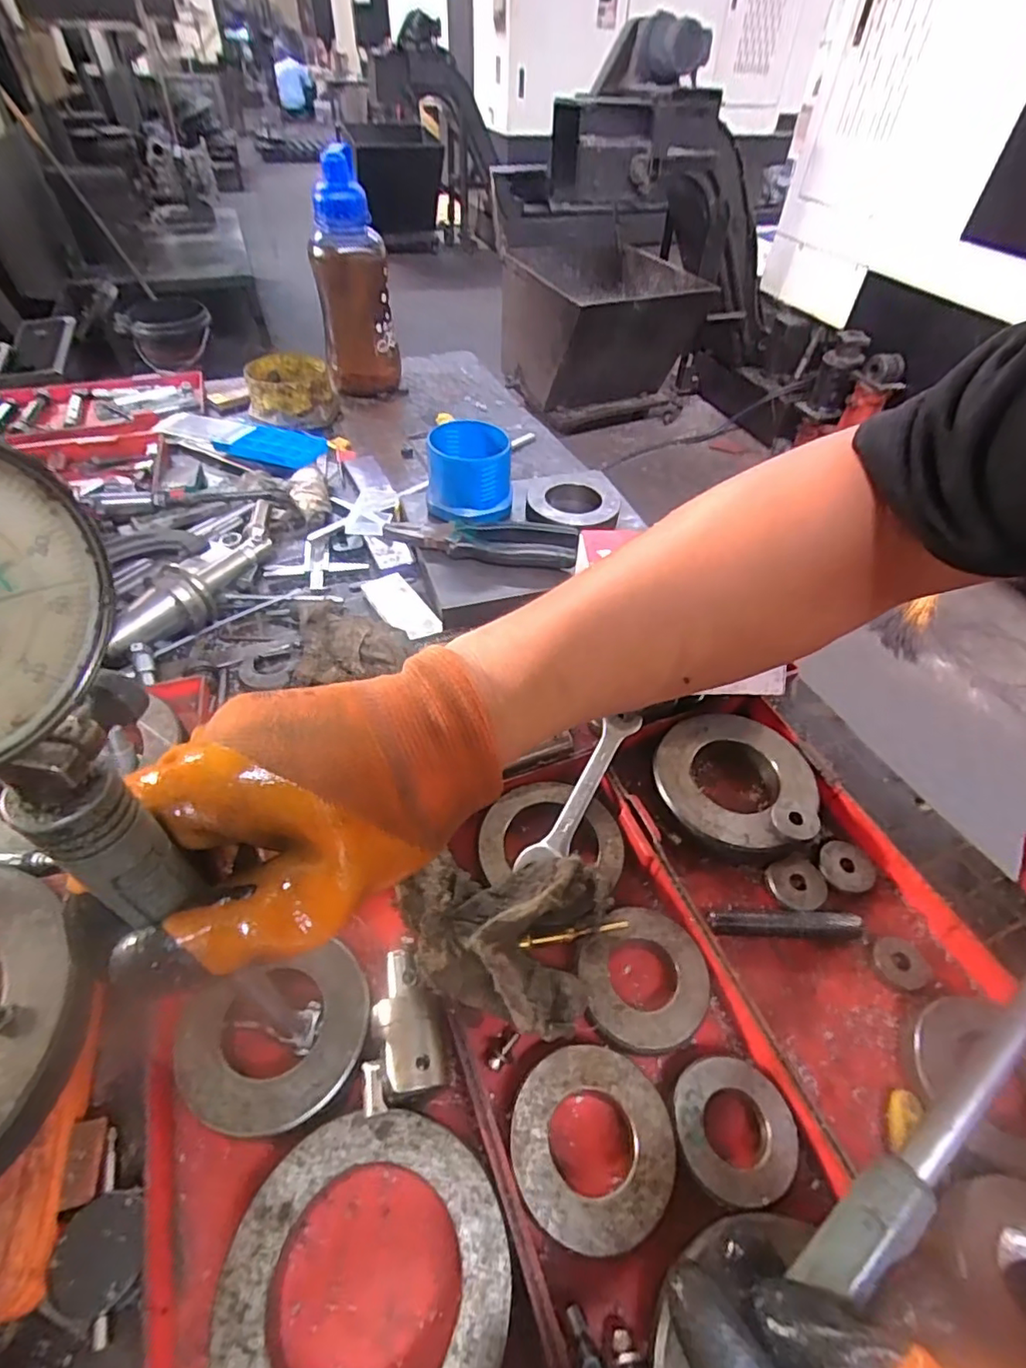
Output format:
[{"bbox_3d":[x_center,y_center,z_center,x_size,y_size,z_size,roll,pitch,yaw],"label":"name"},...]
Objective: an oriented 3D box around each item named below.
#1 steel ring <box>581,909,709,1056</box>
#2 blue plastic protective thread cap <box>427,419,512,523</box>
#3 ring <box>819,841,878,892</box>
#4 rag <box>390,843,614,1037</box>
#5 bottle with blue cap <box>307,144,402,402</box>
[{"bbox_3d":[0.075,0.168,0.336,0.070,0.011,0.072,1,49,-1],"label":"steel ring"},{"bbox_3d":[-0.043,-0.222,0.607,0.090,0.065,0.099,0,49,-2],"label":"blue plastic protective thread cap"},{"bbox_3d":[0.226,0.121,0.389,0.034,0.004,0.033,5,49,3],"label":"ring"},{"bbox_3d":[-0.007,0.133,0.331,0.109,0.031,0.092,13,50,10],"label":"rag"},{"bbox_3d":[-0.229,-0.575,0.829,0.103,0.268,0.119,-5,49,-6],"label":"bottle with blue cap"}]

